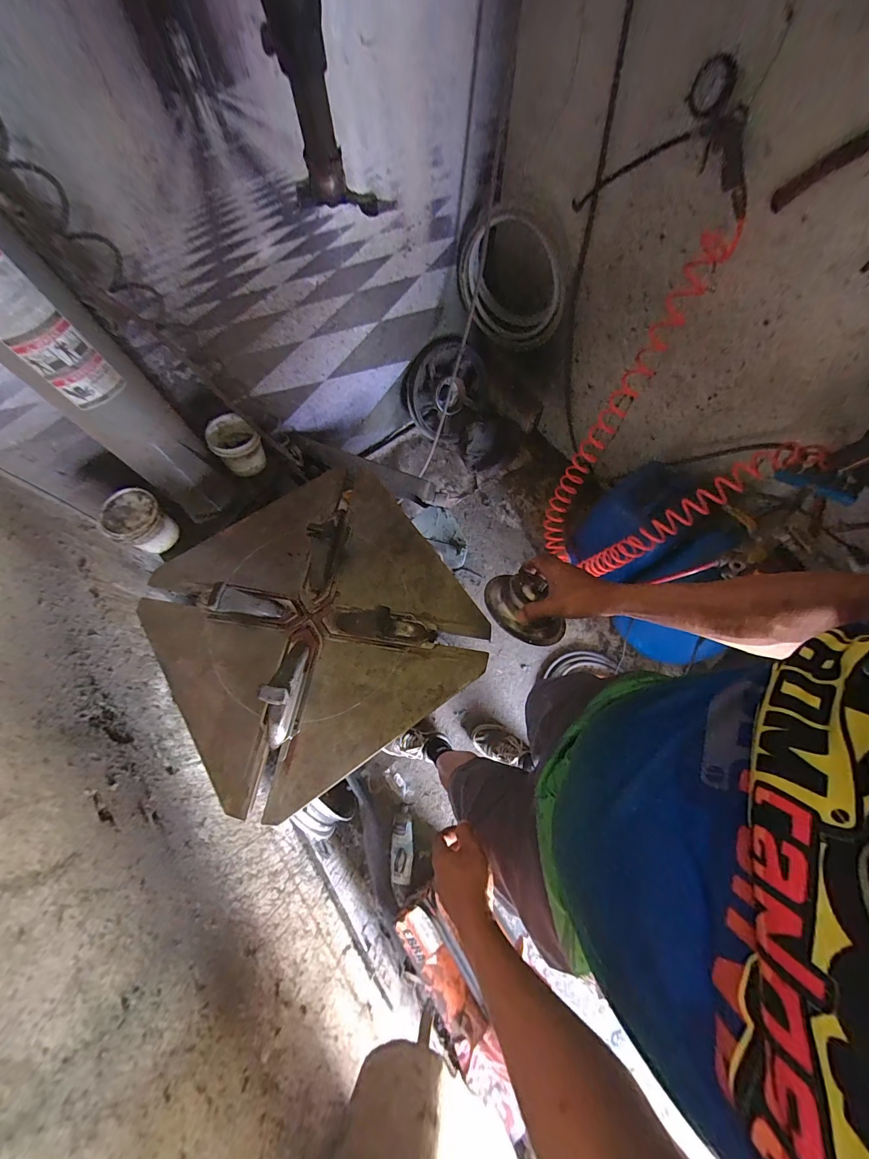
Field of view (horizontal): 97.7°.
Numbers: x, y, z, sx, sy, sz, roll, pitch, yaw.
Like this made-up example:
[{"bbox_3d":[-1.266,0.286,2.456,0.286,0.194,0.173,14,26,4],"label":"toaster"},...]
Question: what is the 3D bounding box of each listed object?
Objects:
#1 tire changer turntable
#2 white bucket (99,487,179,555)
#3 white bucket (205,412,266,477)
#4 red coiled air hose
[{"bbox_3d":[-0.256,0.055,0.734,0.559,0.094,0.590,-35,73,-11],"label":"tire changer turntable"},{"bbox_3d":[-0.733,-0.145,0.953,0.136,0.107,0.124,0,70,1],"label":"white bucket"},{"bbox_3d":[-0.533,-0.362,1.029,0.115,0.096,0.124,0,70,1],"label":"white bucket"},{"bbox_3d":[0.620,-0.369,1.158,0.423,0.823,0.573,-21,71,-7],"label":"red coiled air hose"}]

